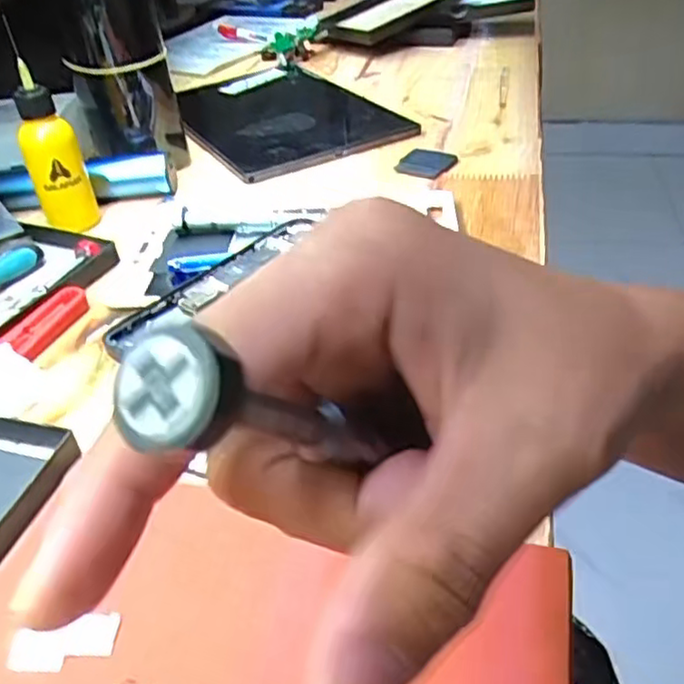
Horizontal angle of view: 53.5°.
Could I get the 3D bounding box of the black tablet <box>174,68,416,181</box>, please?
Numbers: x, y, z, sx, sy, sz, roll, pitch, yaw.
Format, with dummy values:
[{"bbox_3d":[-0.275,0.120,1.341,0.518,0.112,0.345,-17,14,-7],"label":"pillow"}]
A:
[{"bbox_3d":[-0.053,-0.194,0.579,0.153,0.016,0.203,-23,41,-21],"label":"black tablet"}]

